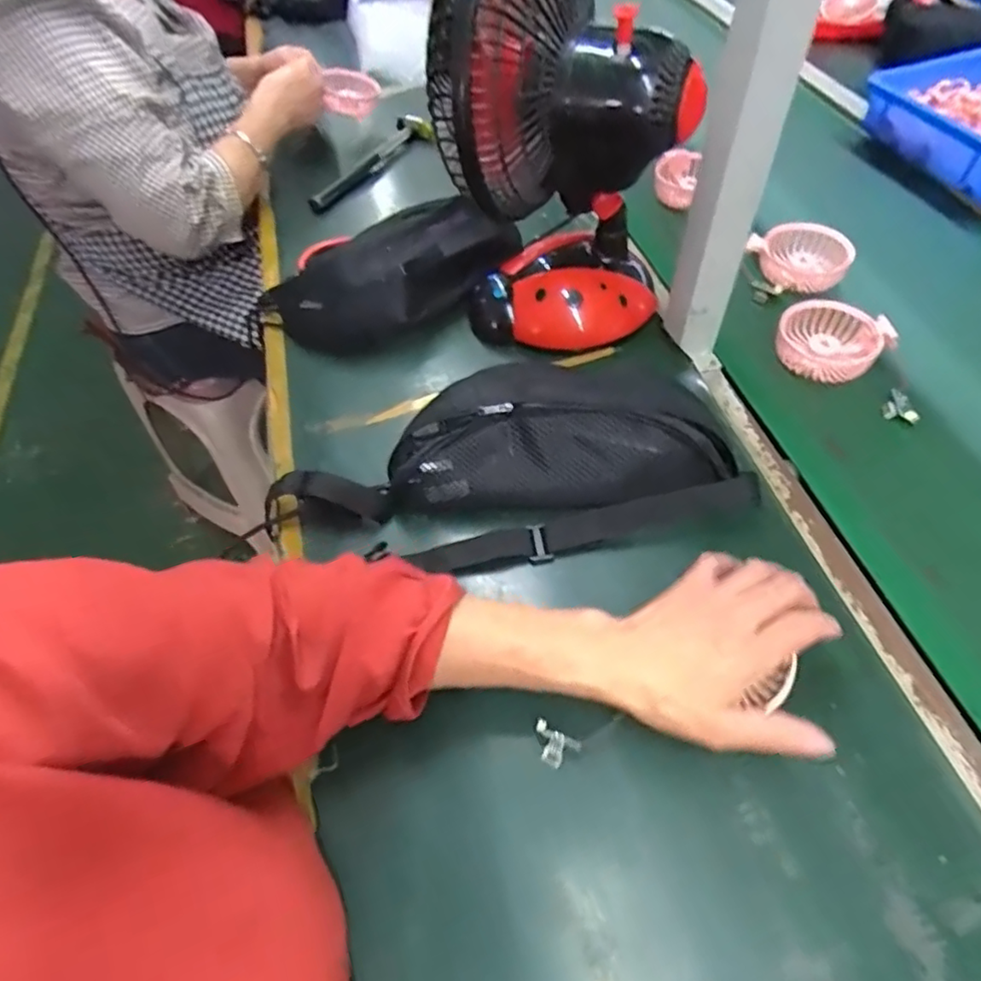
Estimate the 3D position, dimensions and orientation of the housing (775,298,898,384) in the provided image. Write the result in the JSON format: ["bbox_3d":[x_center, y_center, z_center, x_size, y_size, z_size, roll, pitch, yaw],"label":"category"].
[{"bbox_3d":[0.331,-0.146,0.594,0.093,0.032,0.082,34,64,24],"label":"housing"}]

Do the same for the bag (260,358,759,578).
[{"bbox_3d":[0.004,-0.031,0.501,0.378,0.078,0.160,-9,55,-1],"label":"bag"}]

